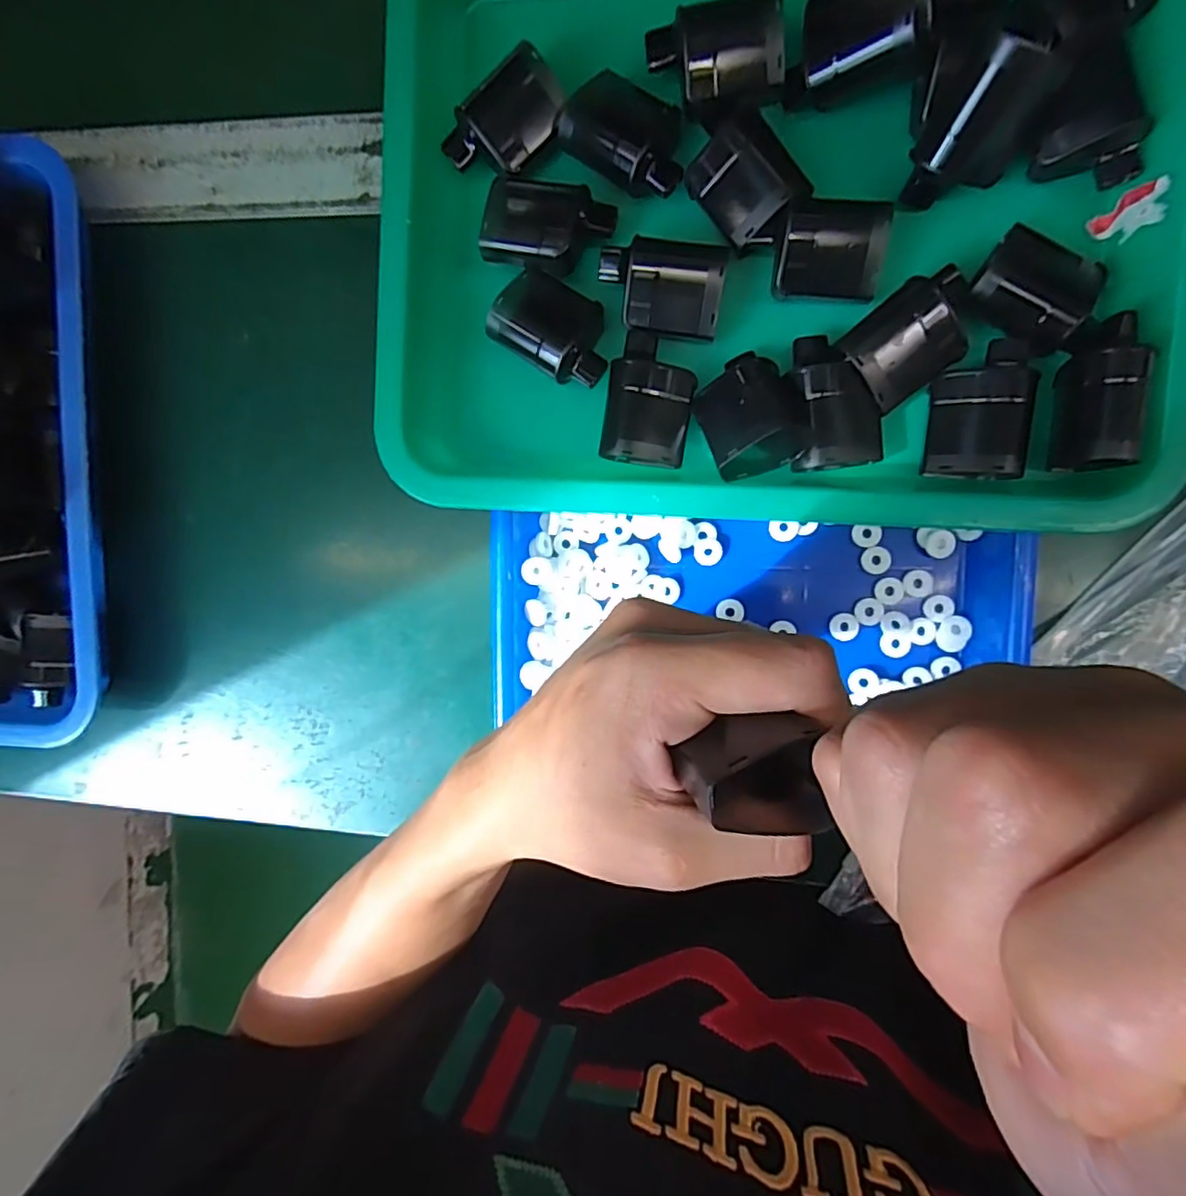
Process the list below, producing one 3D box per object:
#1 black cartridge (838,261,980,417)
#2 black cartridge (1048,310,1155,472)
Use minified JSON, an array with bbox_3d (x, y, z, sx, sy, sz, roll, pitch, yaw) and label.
[{"bbox_3d":[0.133,-0.108,0.254,0.054,0.017,0.037,-38,88,10],"label":"black cartridge"},{"bbox_3d":[0.197,-0.078,0.239,0.023,0.028,0.055,5,95,8],"label":"black cartridge"}]

